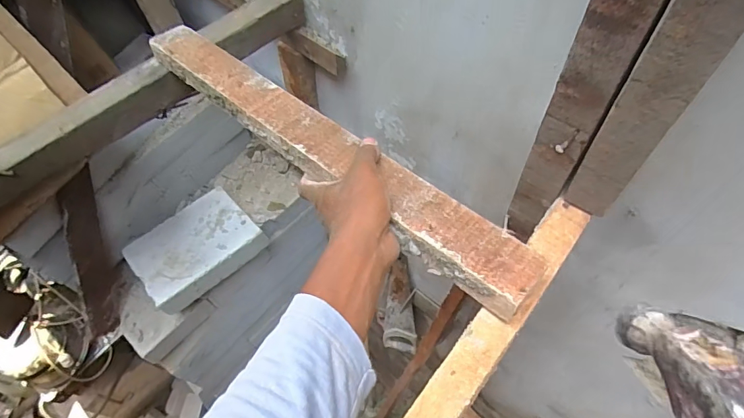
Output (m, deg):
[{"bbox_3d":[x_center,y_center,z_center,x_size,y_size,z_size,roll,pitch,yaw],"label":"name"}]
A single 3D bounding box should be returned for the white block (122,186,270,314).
[{"bbox_3d":[-0.427,0.095,1.112,0.282,0.068,0.214,-39,63,-20],"label":"white block"}]

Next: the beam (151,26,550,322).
[{"bbox_3d":[-0.069,-0.075,0.497,0.547,0.031,0.067,35,65,26],"label":"beam"}]

